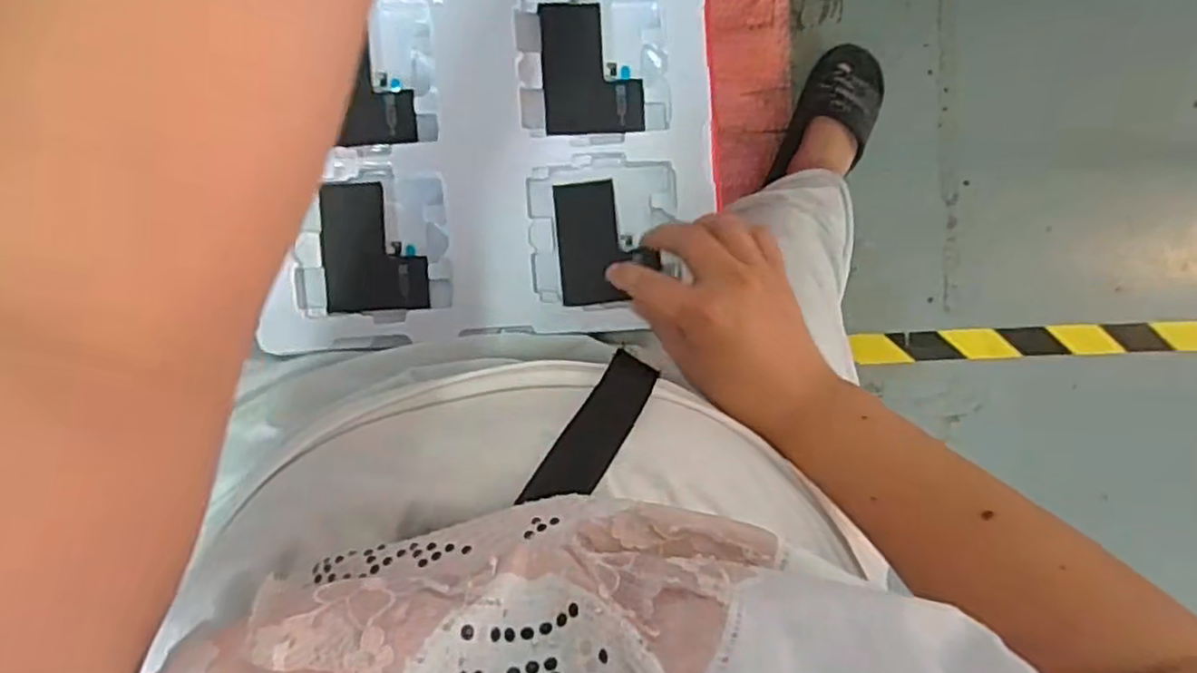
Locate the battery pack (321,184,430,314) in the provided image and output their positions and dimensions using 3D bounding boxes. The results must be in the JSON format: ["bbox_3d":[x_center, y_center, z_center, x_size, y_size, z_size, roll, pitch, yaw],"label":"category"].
[{"bbox_3d":[-0.135,-0.054,0.440,0.060,0.004,0.076,-3,94,-4],"label":"battery pack"}]

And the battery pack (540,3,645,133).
[{"bbox_3d":[-0.004,-0.164,0.444,0.060,0.004,0.077,-3,94,-4],"label":"battery pack"}]

